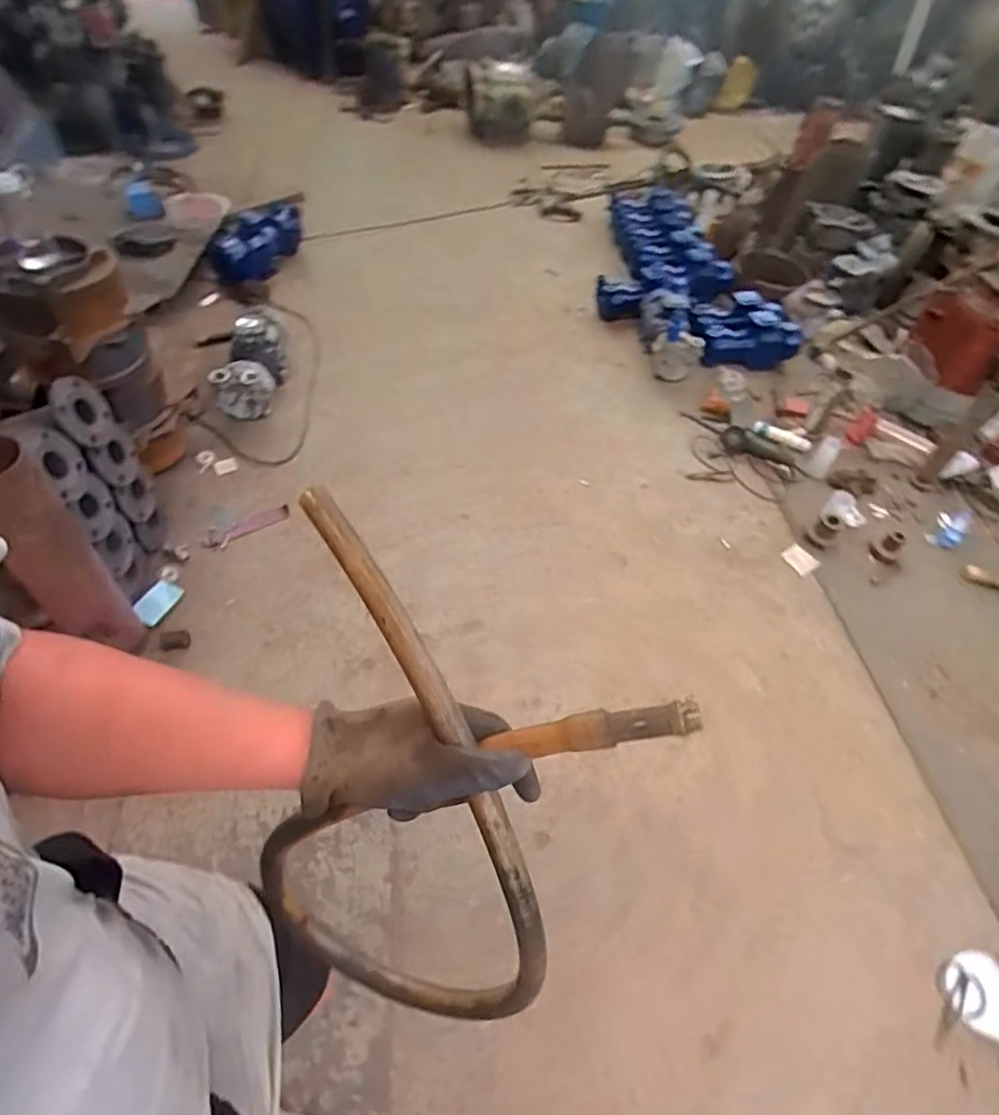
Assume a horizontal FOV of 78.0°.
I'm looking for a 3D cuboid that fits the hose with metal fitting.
[{"bbox_3d":[-0.069,0.231,0.531,0.309,0.441,0.240,24,54,13],"label":"hose with metal fitting"}]

